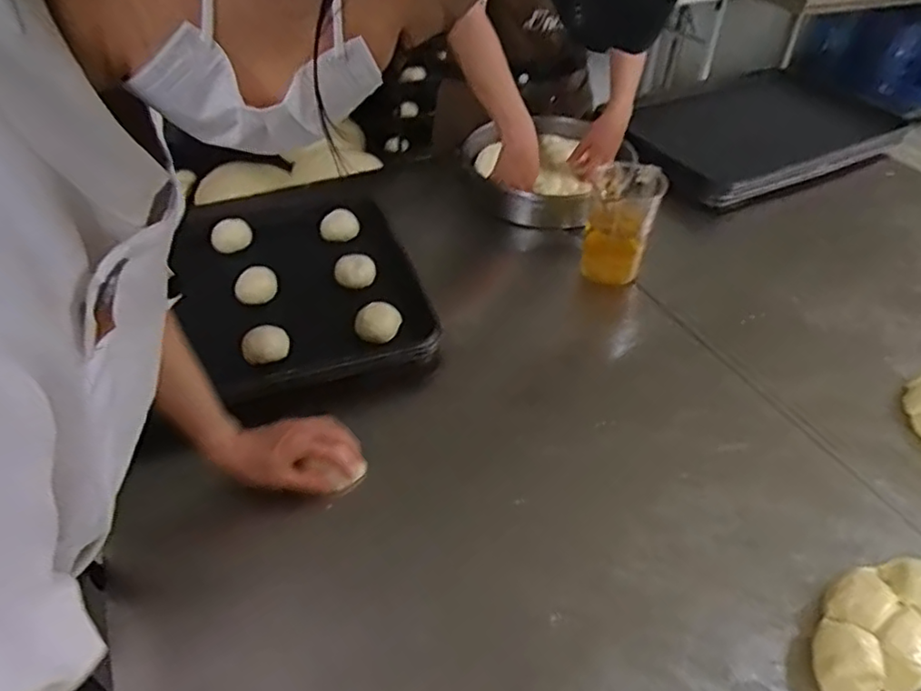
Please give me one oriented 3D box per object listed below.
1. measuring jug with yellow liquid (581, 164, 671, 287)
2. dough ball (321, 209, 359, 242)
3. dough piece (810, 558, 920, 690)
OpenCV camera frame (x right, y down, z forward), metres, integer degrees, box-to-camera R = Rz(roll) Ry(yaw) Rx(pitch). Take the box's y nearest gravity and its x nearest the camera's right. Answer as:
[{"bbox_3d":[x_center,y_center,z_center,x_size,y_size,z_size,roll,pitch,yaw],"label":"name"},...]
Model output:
[{"bbox_3d":[0.250,-0.187,0.960,0.102,0.162,0.124,13,44,12],"label":"measuring jug with yellow liquid"},{"bbox_3d":[-0.196,-0.192,1.012,0.059,0.036,0.049,-8,44,-10],"label":"dough ball"},{"bbox_3d":[0.408,0.262,0.581,0.193,0.046,0.101,-14,45,-16],"label":"dough piece"}]

